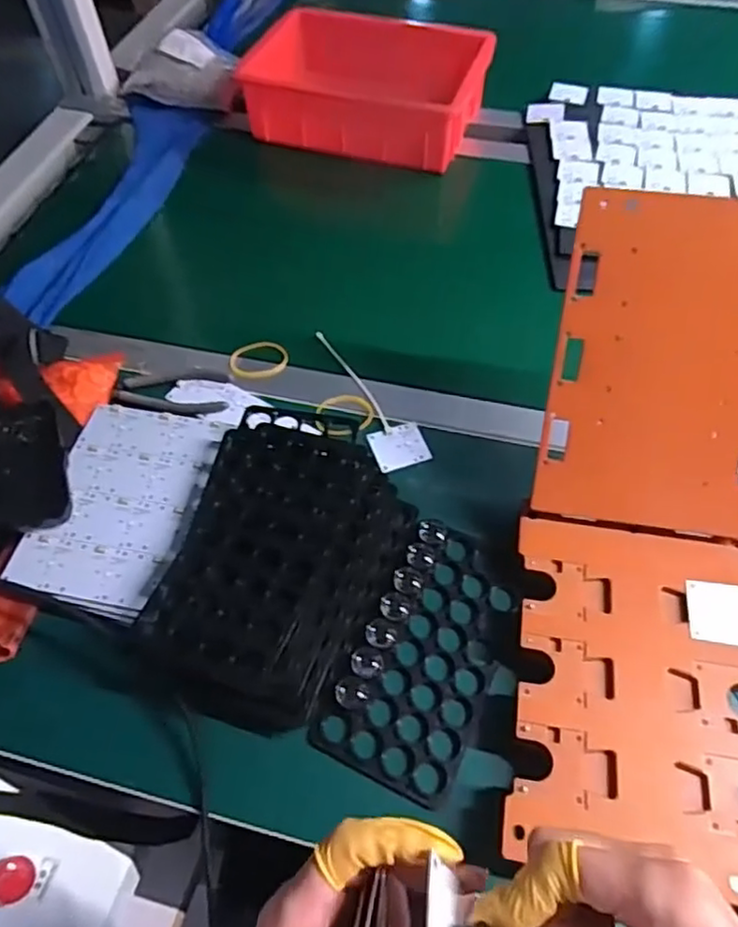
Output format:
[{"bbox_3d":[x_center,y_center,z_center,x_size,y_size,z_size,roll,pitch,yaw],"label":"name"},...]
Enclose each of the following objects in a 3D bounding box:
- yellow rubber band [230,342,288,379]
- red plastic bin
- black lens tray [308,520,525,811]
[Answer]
[{"bbox_3d":[-0.113,-0.107,0.665,0.058,0.009,0.051,-19,55,-9],"label":"yellow rubber band"},{"bbox_3d":[-0.002,-0.501,0.861,0.291,0.092,0.200,14,57,15],"label":"red plastic bin"},{"bbox_3d":[0.047,0.137,0.489,0.098,0.022,0.197,20,58,18],"label":"black lens tray"}]

